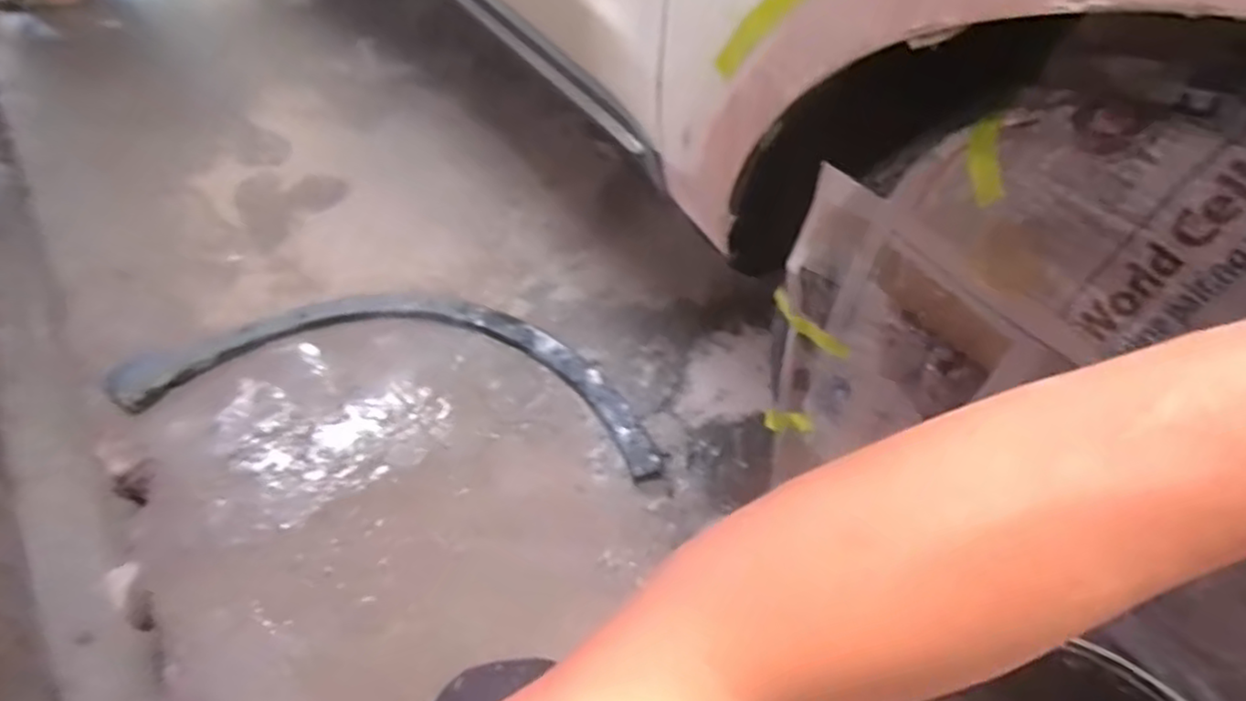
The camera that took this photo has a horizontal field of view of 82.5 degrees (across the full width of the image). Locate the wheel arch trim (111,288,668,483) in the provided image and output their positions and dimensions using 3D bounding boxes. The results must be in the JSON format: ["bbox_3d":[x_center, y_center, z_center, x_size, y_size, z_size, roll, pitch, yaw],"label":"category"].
[{"bbox_3d":[-0.344,0.013,1.093,0.826,0.042,0.279,6,53,6],"label":"wheel arch trim"}]

